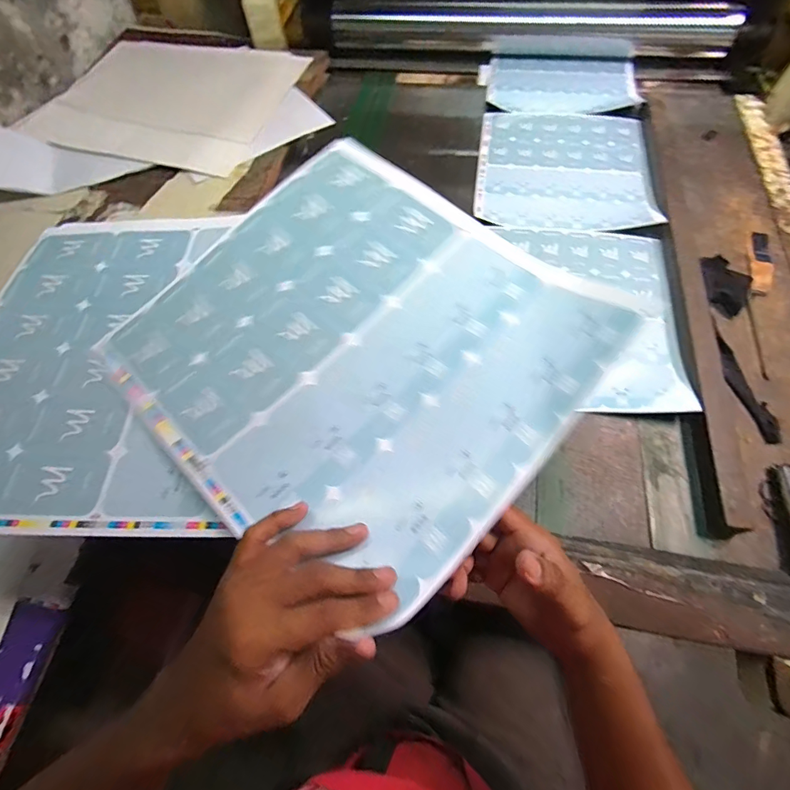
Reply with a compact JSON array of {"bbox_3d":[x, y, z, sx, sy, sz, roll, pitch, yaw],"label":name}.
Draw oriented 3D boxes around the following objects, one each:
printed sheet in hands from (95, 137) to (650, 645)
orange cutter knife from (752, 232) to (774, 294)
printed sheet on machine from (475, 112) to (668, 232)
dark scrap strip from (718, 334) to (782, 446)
[{"bbox_3d":[-0.037,-0.054,0.377,0.381,0.037,0.352,40,72,21],"label":"printed sheet in hands"},{"bbox_3d":[0.678,-0.248,0.764,0.032,0.014,0.168,20,66,13],"label":"orange cutter knife"},{"bbox_3d":[0.364,-0.500,0.903,0.346,0.024,0.380,6,64,7],"label":"printed sheet on machine"},{"bbox_3d":[0.541,-0.011,0.641,0.033,0.010,0.180,-12,63,-2],"label":"dark scrap strip"}]

